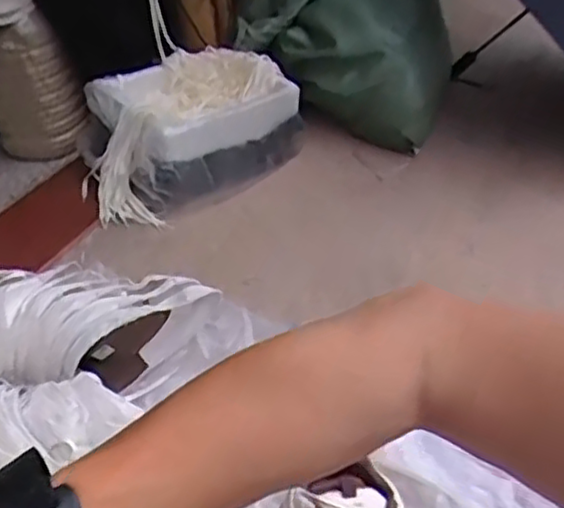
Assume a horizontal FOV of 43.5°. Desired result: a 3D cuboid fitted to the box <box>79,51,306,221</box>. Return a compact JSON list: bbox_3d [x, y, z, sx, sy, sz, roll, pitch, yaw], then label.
[{"bbox_3d":[-0.178,-0.237,1.374,0.431,0.199,0.256,-25,38,-26],"label":"box"}]

